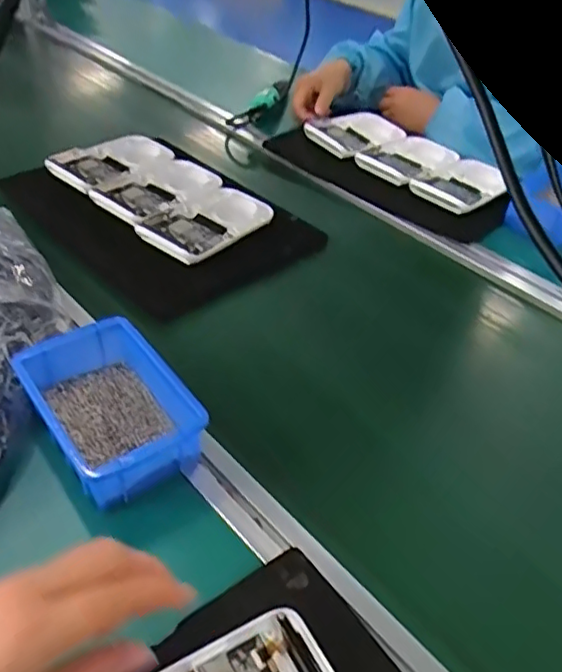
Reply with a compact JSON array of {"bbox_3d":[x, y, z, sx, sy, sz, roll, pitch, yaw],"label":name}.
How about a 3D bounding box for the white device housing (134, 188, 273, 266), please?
[{"bbox_3d":[-0.086,-0.136,0.764,0.171,0.019,0.107,-30,50,-34],"label":"white device housing"}]

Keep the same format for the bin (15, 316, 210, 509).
[{"bbox_3d":[-0.136,0.054,0.495,0.095,0.045,0.153,-23,46,-30],"label":"bin"}]

